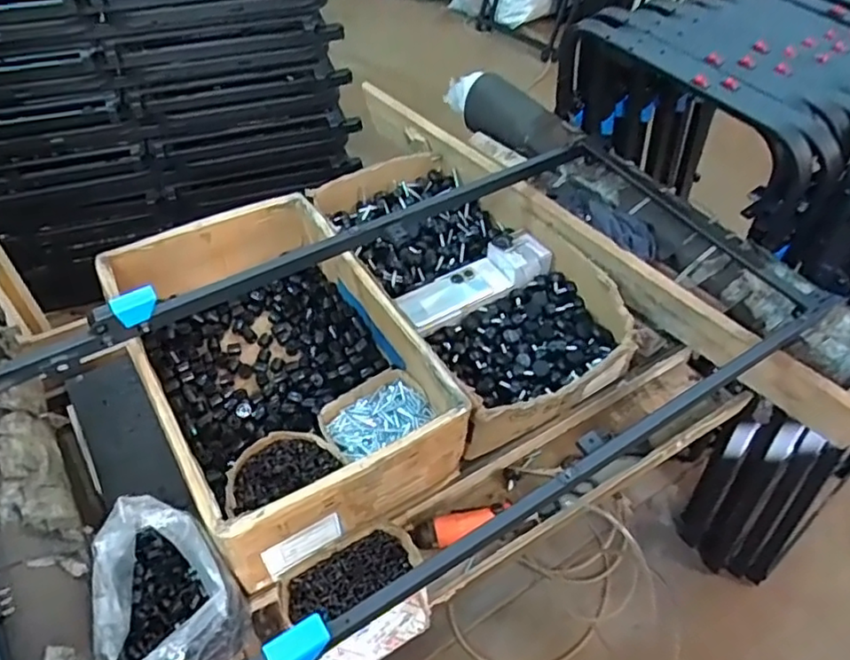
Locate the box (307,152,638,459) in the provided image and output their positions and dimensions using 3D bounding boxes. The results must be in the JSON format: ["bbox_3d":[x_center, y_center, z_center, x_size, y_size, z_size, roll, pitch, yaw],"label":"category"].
[{"bbox_3d":[0.071,-0.105,1.097,0.340,0.110,0.618,-21,56,-21],"label":"box"}]

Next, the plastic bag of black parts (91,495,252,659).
[{"bbox_3d":[-0.300,0.306,0.738,0.135,0.149,0.176,-23,54,-20],"label":"plastic bag of black parts"}]

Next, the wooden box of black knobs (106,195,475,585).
[{"bbox_3d":[-0.219,0.049,0.942,0.345,0.174,0.535,-26,55,-22],"label":"wooden box of black knobs"}]

